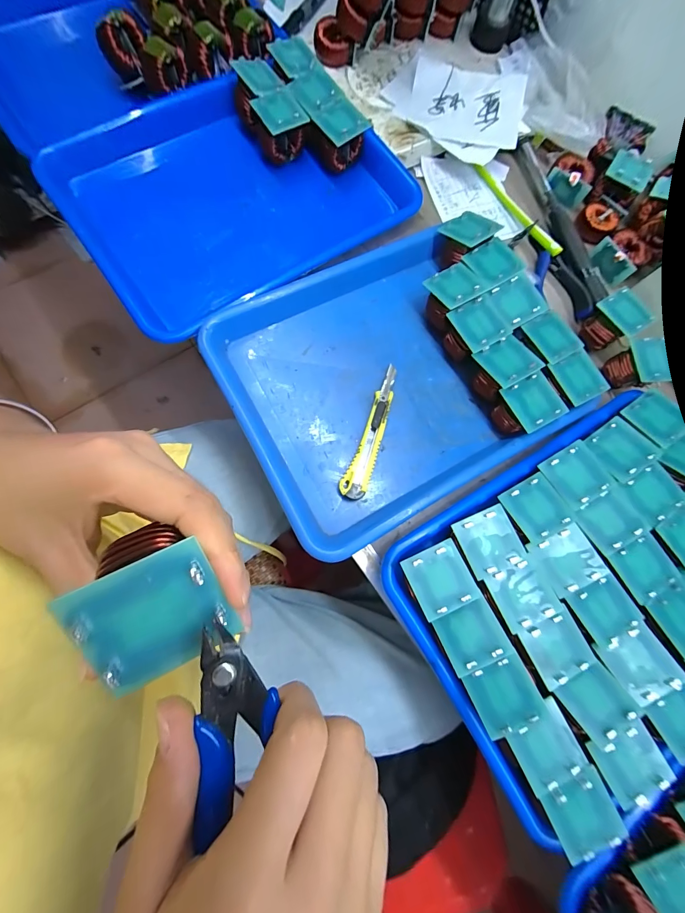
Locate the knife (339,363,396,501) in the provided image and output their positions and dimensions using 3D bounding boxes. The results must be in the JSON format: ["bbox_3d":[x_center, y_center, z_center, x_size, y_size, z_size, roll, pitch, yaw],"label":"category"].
[{"bbox_3d":[0.028,-0.026,0.321,0.024,0.014,0.138,18,76,-1],"label":"knife"}]

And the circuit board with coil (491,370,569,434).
[{"bbox_3d":[0.173,-0.046,0.320,0.047,0.046,0.045,-25,81,-11],"label":"circuit board with coil"}]

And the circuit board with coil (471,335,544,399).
[{"bbox_3d":[0.152,-0.084,0.326,0.049,0.053,0.045,-23,80,-11],"label":"circuit board with coil"}]

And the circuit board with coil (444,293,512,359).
[{"bbox_3d":[0.129,-0.122,0.336,0.048,0.047,0.046,-26,81,-11],"label":"circuit board with coil"}]

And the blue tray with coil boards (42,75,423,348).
[{"bbox_3d":[-0.112,-0.286,0.359,0.331,0.038,0.253,-36,80,-7],"label":"blue tray with coil boards"}]

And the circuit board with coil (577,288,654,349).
[{"bbox_3d":[0.280,-0.139,0.344,0.040,0.035,0.044,-32,82,-11],"label":"circuit board with coil"}]

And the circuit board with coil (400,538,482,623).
[{"bbox_3d":[0.074,0.094,0.256,0.045,0.014,0.046,-24,78,-4],"label":"circuit board with coil"}]

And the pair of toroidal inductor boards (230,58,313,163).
[{"bbox_3d":[-0.080,-0.375,0.365,0.048,0.043,0.093,-30,82,-12],"label":"pair of toroidal inductor boards"}]

